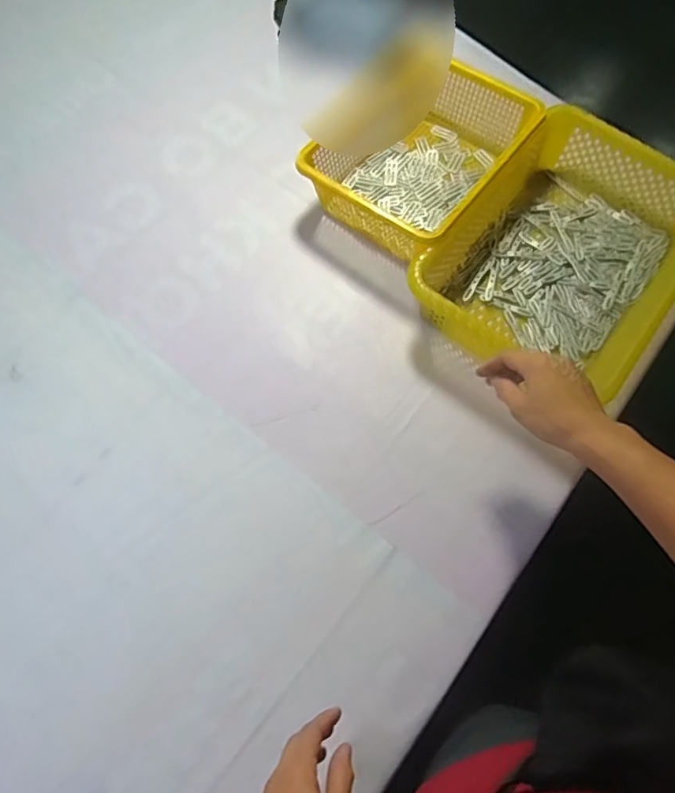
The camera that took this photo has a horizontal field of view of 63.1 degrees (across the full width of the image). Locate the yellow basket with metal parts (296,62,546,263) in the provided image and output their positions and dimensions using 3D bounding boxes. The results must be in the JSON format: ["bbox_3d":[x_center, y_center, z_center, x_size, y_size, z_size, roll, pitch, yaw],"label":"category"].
[{"bbox_3d":[0.103,-0.304,0.708,0.216,0.096,0.267,40,74,13],"label":"yellow basket with metal parts"}]

